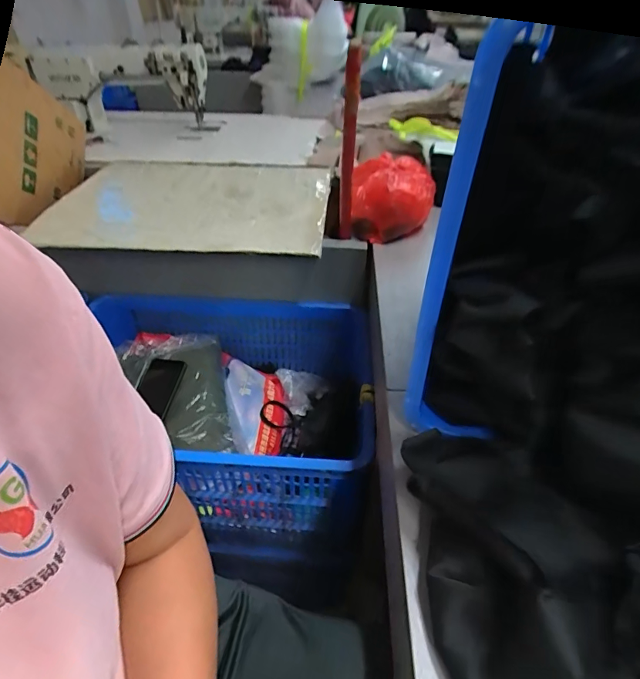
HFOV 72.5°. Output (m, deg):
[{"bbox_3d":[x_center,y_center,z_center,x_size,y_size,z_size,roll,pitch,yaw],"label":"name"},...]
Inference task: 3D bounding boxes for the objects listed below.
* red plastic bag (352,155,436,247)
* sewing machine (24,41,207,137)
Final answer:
[{"bbox_3d":[0.151,-0.292,0.911,0.160,0.122,0.190,7,40,8],"label":"red plastic bag"},{"bbox_3d":[-0.603,-0.767,1.337,0.476,0.215,0.227,13,42,15],"label":"sewing machine"}]

